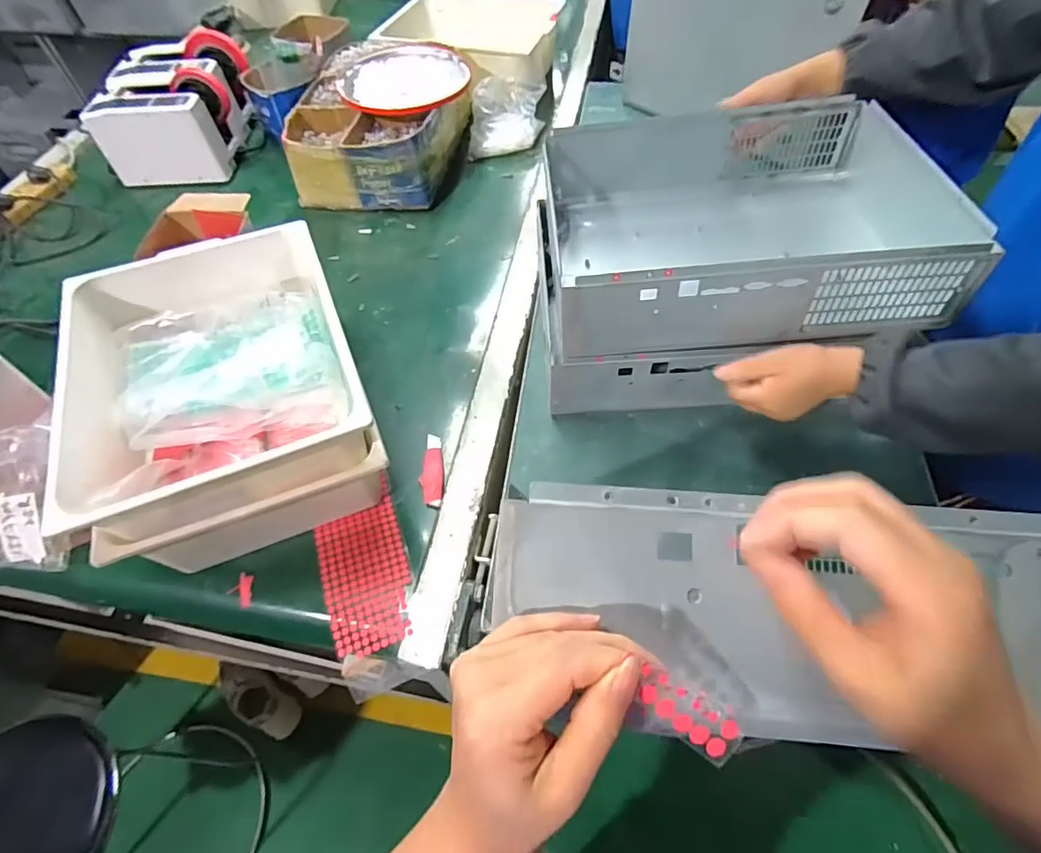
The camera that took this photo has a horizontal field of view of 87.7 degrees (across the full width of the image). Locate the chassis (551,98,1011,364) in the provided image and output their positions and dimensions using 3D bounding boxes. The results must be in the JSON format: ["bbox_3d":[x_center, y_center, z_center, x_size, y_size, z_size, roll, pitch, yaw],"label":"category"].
[{"bbox_3d":[0.250,-0.269,0.675,0.425,0.137,0.405,-5,56,0],"label":"chassis"}]

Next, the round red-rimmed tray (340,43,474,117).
[{"bbox_3d":[-0.211,-0.634,0.989,0.231,0.024,0.199,-16,65,-7],"label":"round red-rimmed tray"}]

